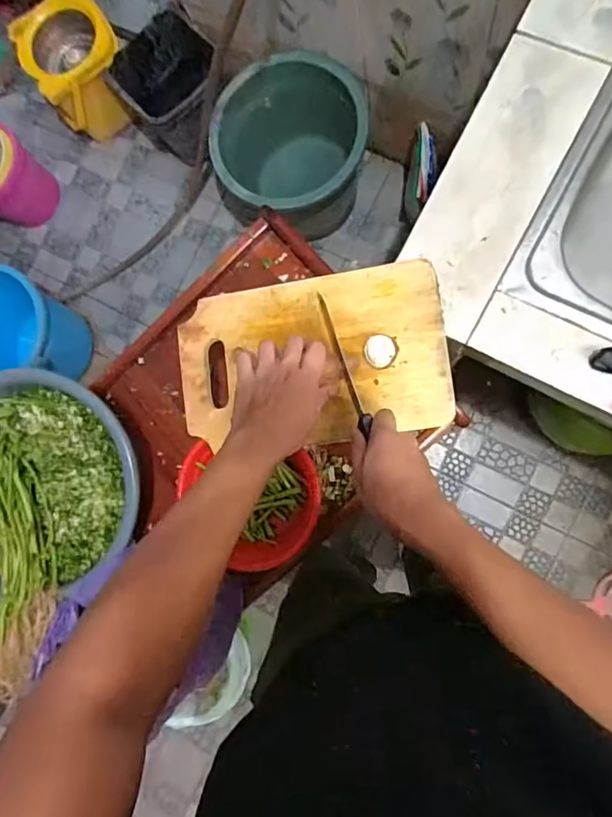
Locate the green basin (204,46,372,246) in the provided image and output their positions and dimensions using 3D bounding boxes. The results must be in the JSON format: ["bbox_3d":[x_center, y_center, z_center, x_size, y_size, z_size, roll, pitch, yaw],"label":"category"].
[{"bbox_3d":[-0.031,-0.604,1.242,0.331,0.295,0.327,-1,87,9],"label":"green basin"}]

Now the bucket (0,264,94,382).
[{"bbox_3d":[-0.714,-0.191,1.323,0.252,0.322,0.247,-1,87,9],"label":"bucket"}]

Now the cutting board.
[{"bbox_3d":[0.003,-0.054,0.564,0.292,0.025,0.179,-7,86,9],"label":"cutting board"}]

